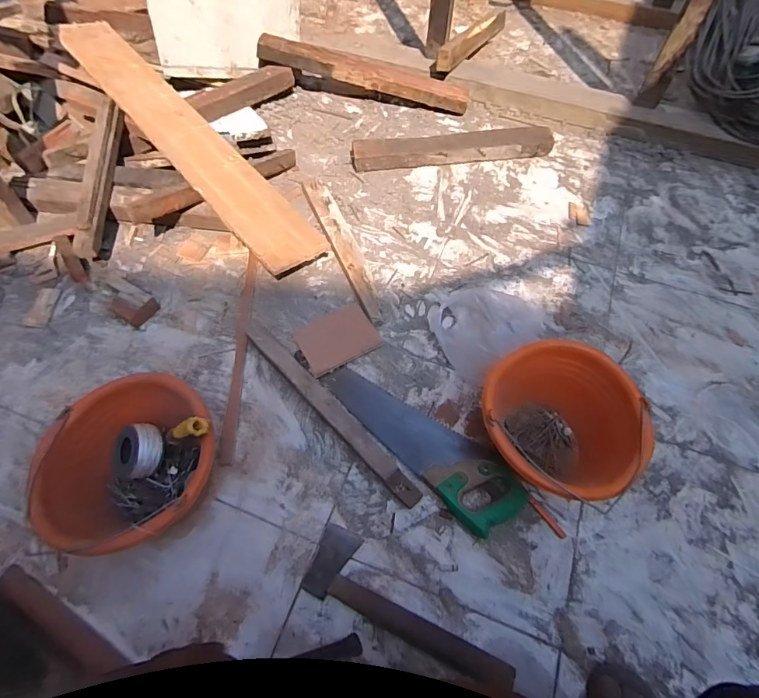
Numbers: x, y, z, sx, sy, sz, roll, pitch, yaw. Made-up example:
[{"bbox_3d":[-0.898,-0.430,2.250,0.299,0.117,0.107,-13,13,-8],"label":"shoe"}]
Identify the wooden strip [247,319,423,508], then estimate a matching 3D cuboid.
[{"bbox_3d":[-0.098,0.109,0.822,0.046,0.068,0.465,-38,67,-21],"label":"wooden strip"}]

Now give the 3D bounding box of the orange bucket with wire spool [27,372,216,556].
[{"bbox_3d":[-0.376,0.198,0.702,0.250,0.194,0.235,1,59,-1],"label":"orange bucket with wire spool"}]

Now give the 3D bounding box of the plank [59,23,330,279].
[{"bbox_3d":[-0.511,-0.559,1.102,0.148,0.021,1.081,-35,71,-24],"label":"plank"}]

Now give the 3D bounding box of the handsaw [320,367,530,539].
[{"bbox_3d":[0.076,0.156,0.813,0.120,0.039,0.411,-39,68,-20],"label":"handsaw"}]

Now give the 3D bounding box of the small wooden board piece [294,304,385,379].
[{"bbox_3d":[-0.088,-0.021,0.932,0.159,0.015,0.123,-29,61,-12],"label":"small wooden board piece"}]

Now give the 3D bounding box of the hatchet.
[{"bbox_3d":[0.046,0.386,0.675,0.328,0.040,0.104,21,62,11],"label":"hatchet"}]

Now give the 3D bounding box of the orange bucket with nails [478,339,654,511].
[{"bbox_3d":[0.289,0.139,0.744,0.243,0.182,0.220,-2,60,-1],"label":"orange bucket with nails"}]

